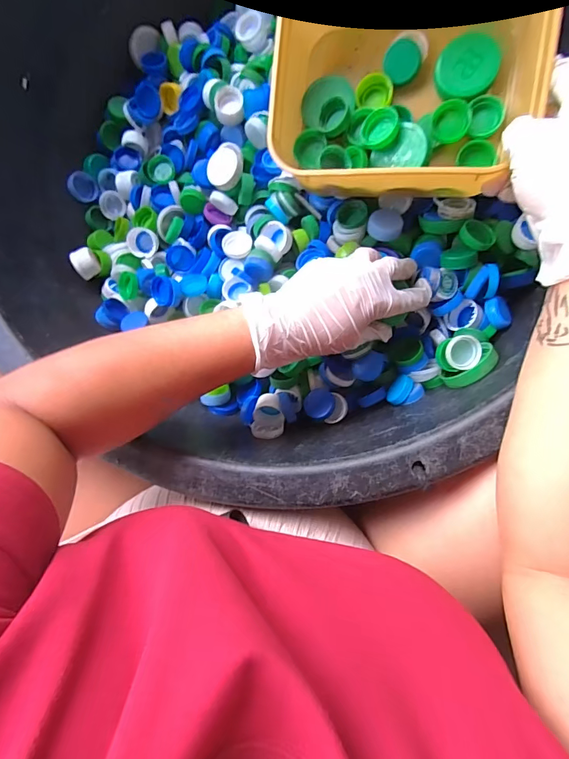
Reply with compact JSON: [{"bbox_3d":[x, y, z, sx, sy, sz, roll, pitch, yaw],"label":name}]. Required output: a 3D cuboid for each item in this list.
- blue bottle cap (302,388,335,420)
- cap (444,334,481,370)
[{"bbox_3d":[0.035,0.024,0.392,0.030,0.011,0.029,0,91,9],"label":"blue bottle cap"},{"bbox_3d":[0.164,-0.024,0.363,0.030,0.018,0.030,0,91,9],"label":"cap"}]

